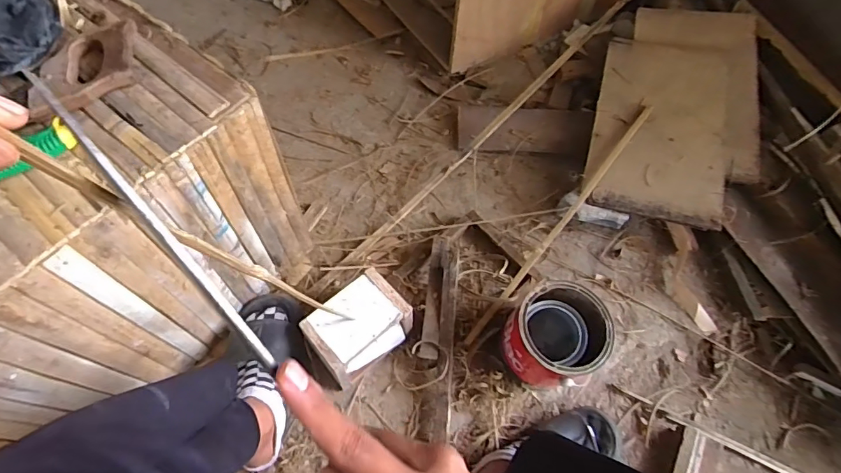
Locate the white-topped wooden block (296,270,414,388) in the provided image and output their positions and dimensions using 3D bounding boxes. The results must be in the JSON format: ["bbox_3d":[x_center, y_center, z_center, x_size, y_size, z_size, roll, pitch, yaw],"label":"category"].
[{"bbox_3d":[-0.107,0.163,0.810,0.162,0.118,0.117,-39,68,-23],"label":"white-topped wooden block"}]

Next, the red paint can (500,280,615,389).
[{"bbox_3d":[0.223,0.183,0.808,0.144,0.196,0.136,1,59,-2],"label":"red paint can"}]

